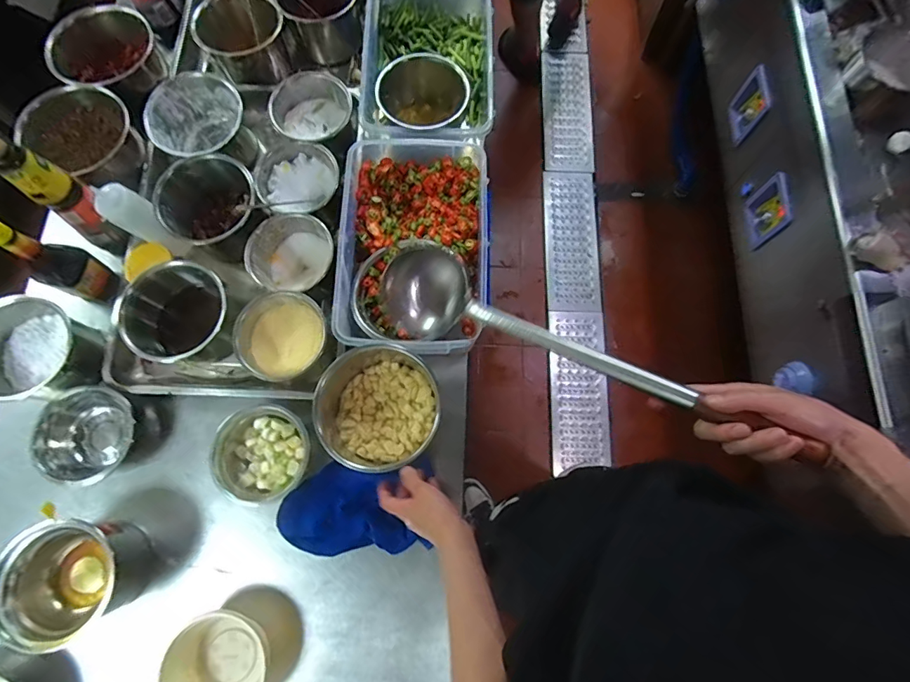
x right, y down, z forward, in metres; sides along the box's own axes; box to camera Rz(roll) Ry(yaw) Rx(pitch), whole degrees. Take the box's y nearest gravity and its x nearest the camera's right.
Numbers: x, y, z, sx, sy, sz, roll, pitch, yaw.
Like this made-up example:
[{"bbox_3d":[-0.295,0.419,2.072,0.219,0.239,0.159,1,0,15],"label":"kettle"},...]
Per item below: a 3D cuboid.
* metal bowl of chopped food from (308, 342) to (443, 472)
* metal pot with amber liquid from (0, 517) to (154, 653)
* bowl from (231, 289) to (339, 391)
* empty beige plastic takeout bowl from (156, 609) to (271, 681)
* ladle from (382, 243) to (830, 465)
[{"bbox_3d":[-0.119,0.099,0.712,0.192,0.089,0.179,39,78,9],"label":"metal bowl of chopped food"},{"bbox_3d":[-0.536,0.331,0.657,0.139,0.126,0.147,0,75,0],"label":"metal pot with amber liquid"},{"bbox_3d":[-0.268,0.001,0.758,0.150,0.080,0.139,39,78,9],"label":"bowl"},{"bbox_3d":[-0.336,0.460,0.654,0.144,0.057,0.141,0,75,0],"label":"empty beige plastic takeout bowl"},{"bbox_3d":[0.119,0.017,0.533,0.494,0.058,0.111,27,76,25],"label":"ladle"}]

